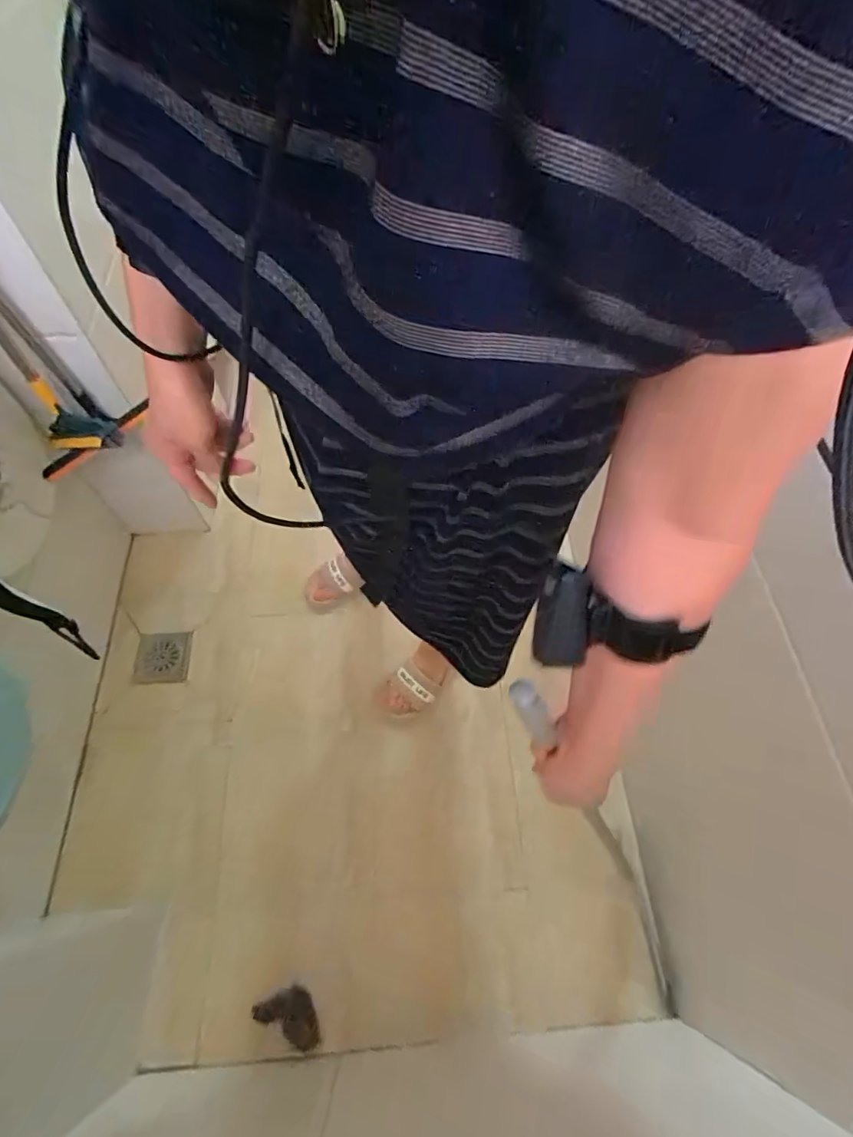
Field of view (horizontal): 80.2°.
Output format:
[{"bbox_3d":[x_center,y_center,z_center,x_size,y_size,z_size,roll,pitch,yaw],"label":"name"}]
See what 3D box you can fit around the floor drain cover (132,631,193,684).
[{"bbox_3d":[-0.622,0.210,1.198,0.118,0.008,0.130,0,59,-12],"label":"floor drain cover"}]

